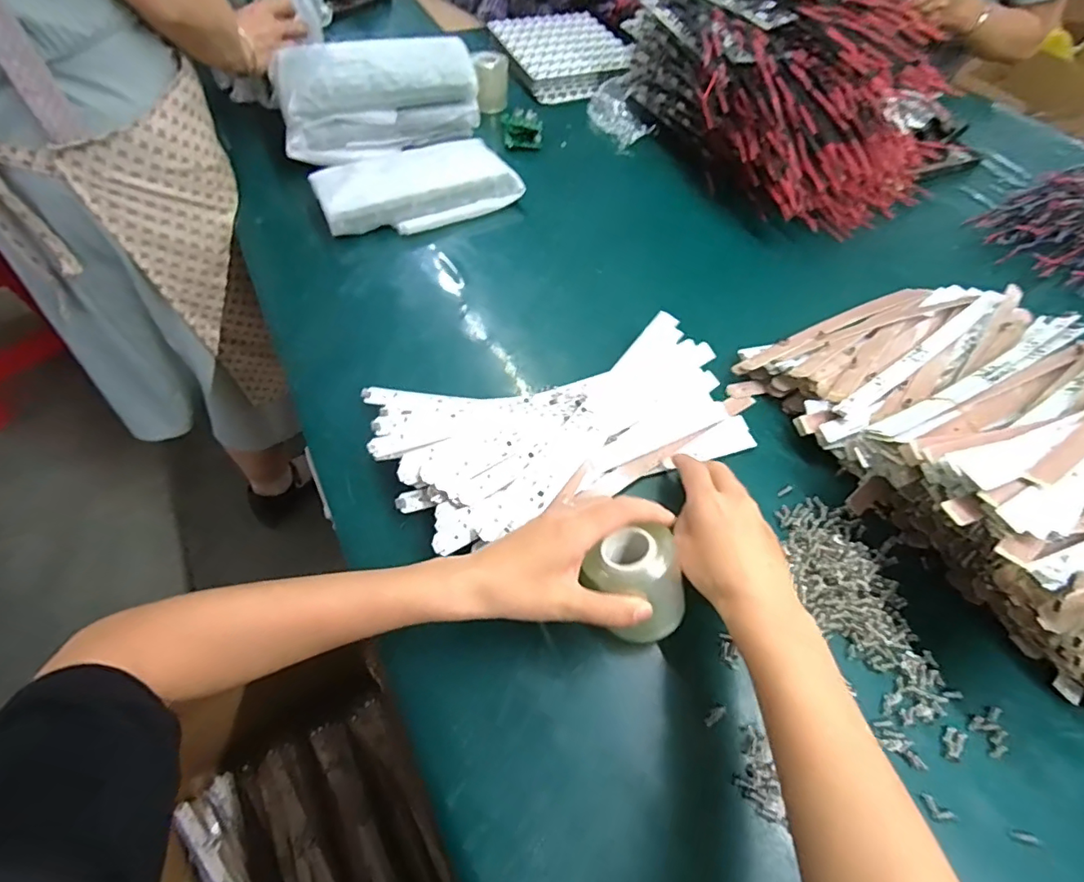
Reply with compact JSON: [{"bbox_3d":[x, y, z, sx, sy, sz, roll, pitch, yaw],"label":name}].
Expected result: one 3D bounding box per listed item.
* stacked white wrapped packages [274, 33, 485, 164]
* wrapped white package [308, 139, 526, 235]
[{"bbox_3d":[-0.223,-0.462,0.715,0.261,0.109,0.099,-20,61,-16],"label":"stacked white wrapped packages"},{"bbox_3d":[-0.162,-0.325,0.671,0.241,0.041,0.130,-24,62,-18],"label":"wrapped white package"}]

